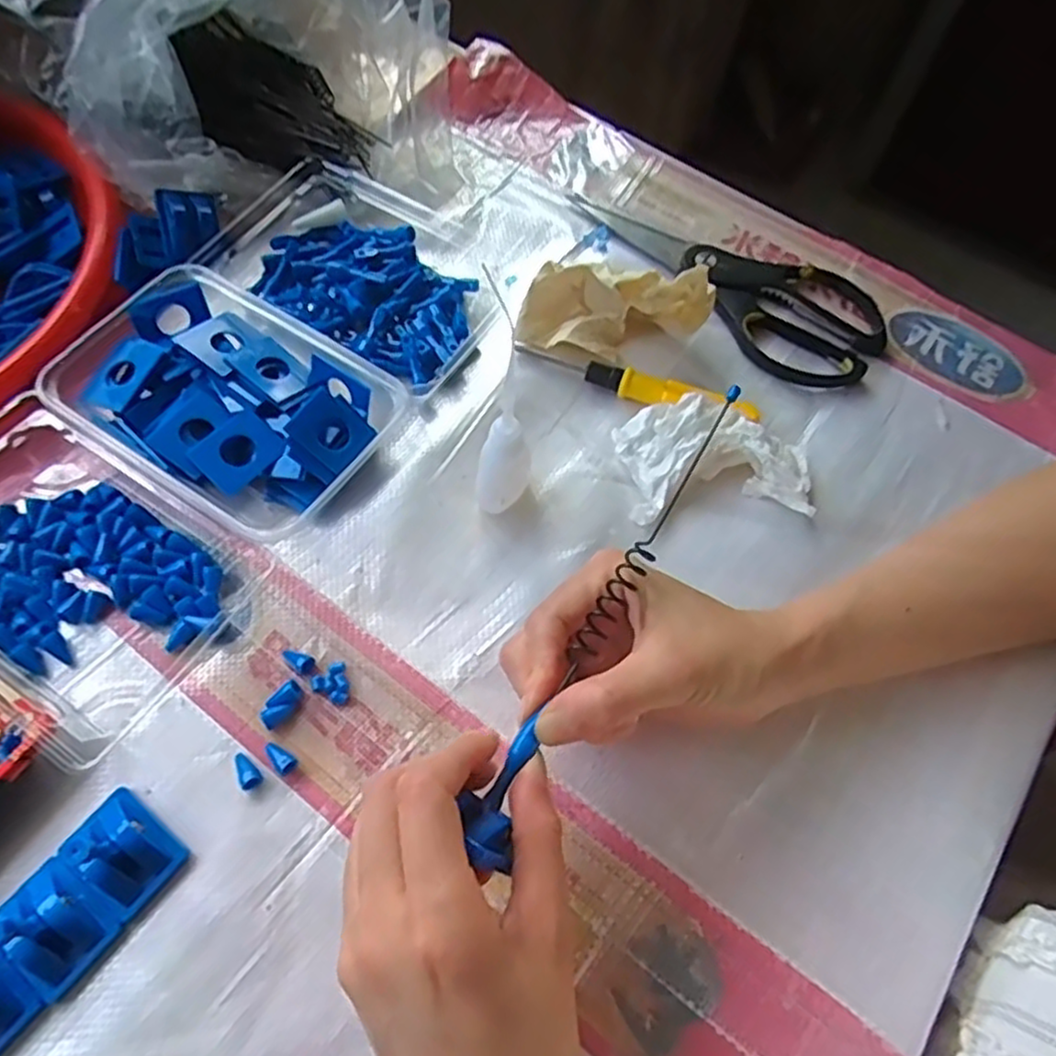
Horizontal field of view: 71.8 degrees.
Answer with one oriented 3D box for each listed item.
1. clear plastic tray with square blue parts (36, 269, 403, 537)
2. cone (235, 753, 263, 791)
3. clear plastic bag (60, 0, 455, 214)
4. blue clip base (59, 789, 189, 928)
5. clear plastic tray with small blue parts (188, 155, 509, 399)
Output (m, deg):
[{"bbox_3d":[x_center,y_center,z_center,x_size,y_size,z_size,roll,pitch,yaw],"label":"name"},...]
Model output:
[{"bbox_3d":[-0.161,-0.067,0.390,0.157,0.034,0.110,33,66,13],"label":"clear plastic tray with square blue parts"},{"bbox_3d":[-0.126,0.108,0.325,0.009,0.007,0.017,-36,71,-19],"label":"cone"},{"bbox_3d":[-0.163,-0.310,0.457,0.230,0.098,0.156,-11,65,-9],"label":"clear plastic bag"},{"bbox_3d":[-0.169,0.134,0.302,0.042,0.020,0.032,37,67,14],"label":"blue clip base"},{"bbox_3d":[-0.101,-0.165,0.448,0.179,0.031,0.118,31,66,12],"label":"clear plastic tray with small blue parts"}]

